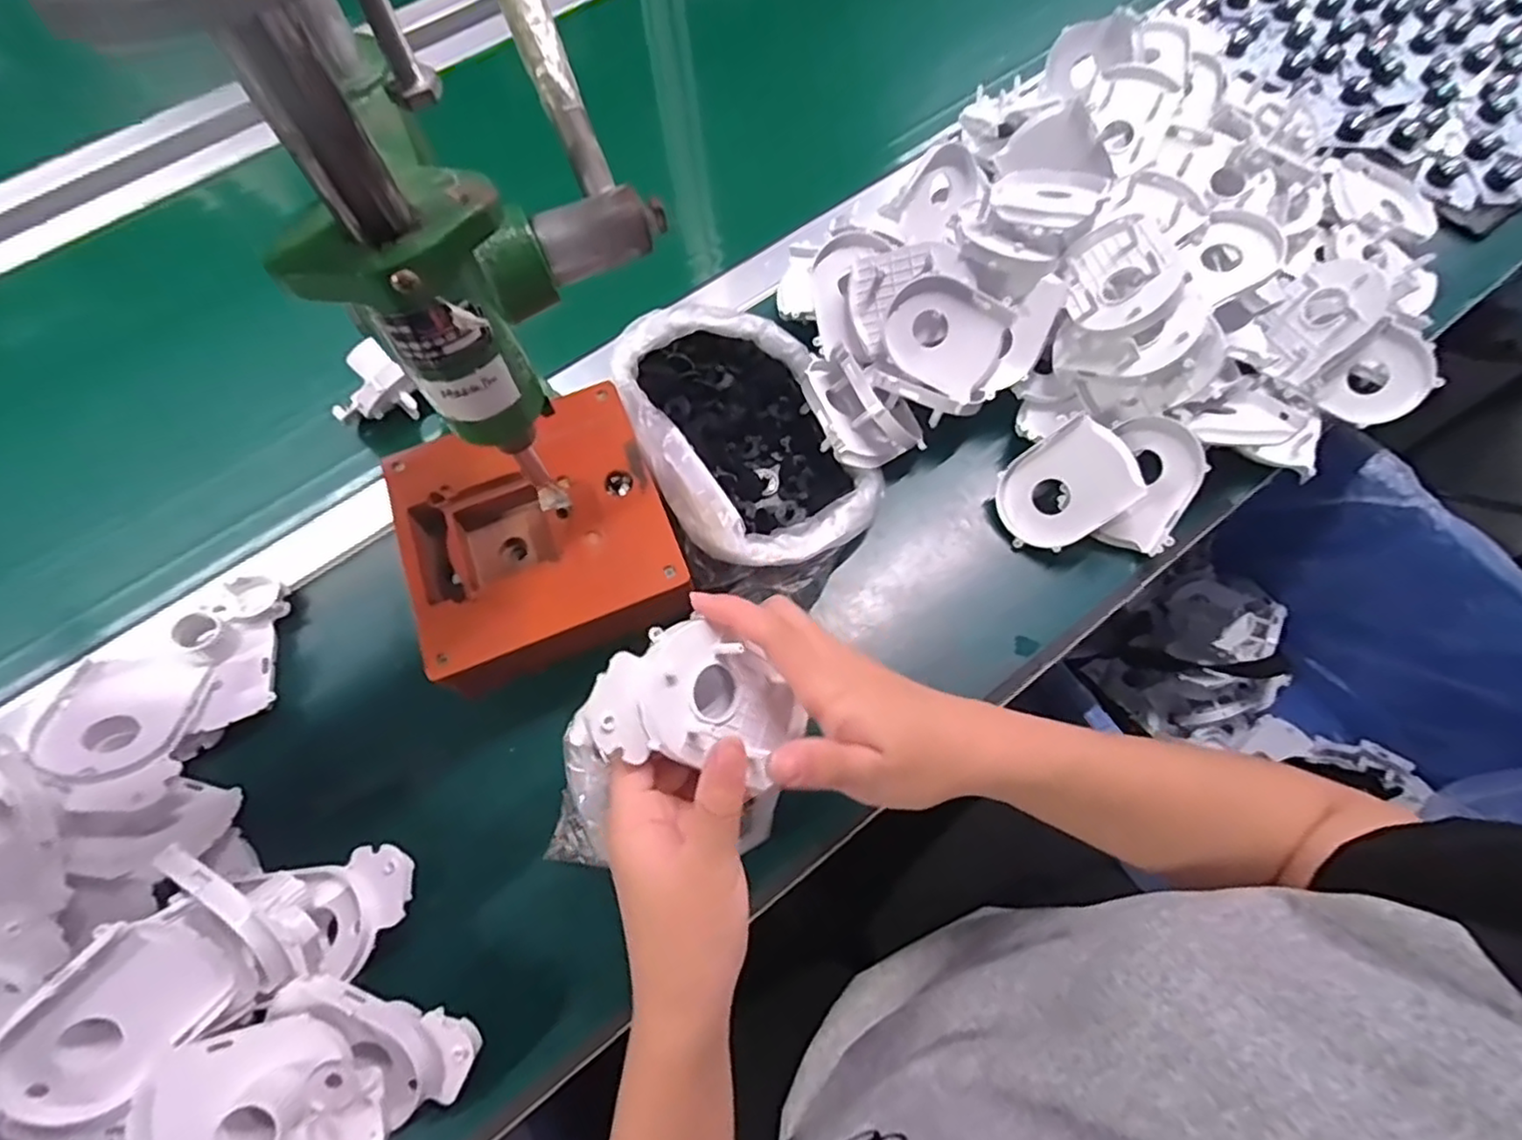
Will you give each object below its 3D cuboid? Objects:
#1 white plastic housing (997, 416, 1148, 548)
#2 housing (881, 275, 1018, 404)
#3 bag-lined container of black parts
[{"bbox_3d":[0.197,-0.053,0.443,0.083,0.012,0.066,-38,82,33],"label":"white plastic housing"},{"bbox_3d":[0.123,-0.157,0.460,0.082,0.024,0.068,13,106,-10],"label":"housing"},{"bbox_3d":[-0.010,-0.090,0.467,0.135,0.056,0.201,-27,69,-9],"label":"bag-lined container of black parts"}]

